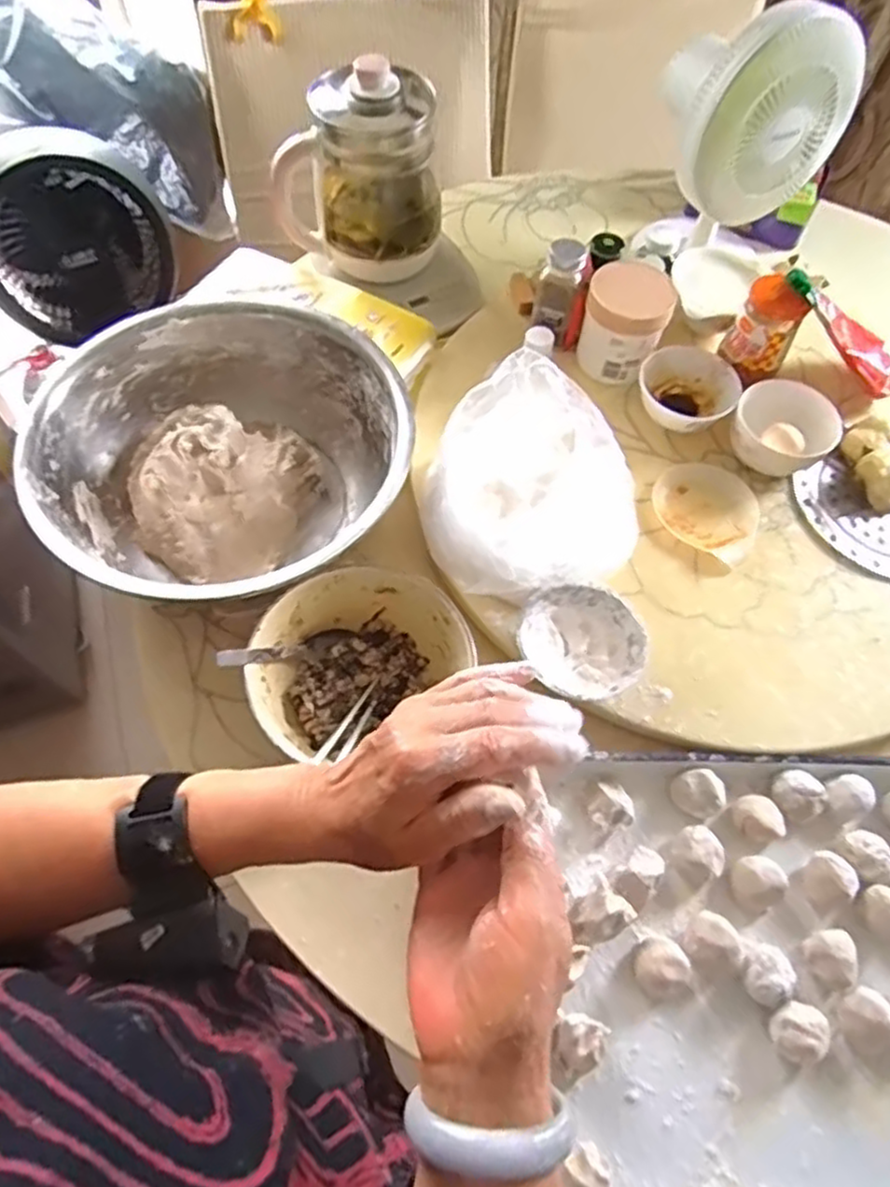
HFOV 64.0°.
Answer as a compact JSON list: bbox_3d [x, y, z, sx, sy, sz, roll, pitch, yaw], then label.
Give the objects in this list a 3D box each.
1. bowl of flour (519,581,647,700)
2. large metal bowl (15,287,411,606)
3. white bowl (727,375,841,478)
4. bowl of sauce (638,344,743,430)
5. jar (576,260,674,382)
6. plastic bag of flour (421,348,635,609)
[{"bbox_3d":[0.130,0.050,0.685,0.108,0.045,0.115,1,62,-2],"label":"bowl of flour"},{"bbox_3d":[-0.222,-0.137,0.766,0.364,0.138,0.376,1,62,-2],"label":"large metal bowl"},{"bbox_3d":[0.373,-0.177,0.794,0.106,0.068,0.101,1,62,-2],"label":"white bowl"},{"bbox_3d":[0.281,-0.234,0.829,0.110,0.052,0.097,25,64,11],"label":"bowl of sauce"},{"bbox_3d":[0.215,-0.324,0.850,0.089,0.096,0.099,24,63,10],"label":"jar"},{"bbox_3d":[0.075,-0.103,0.701,0.183,0.148,0.214,3,62,-1],"label":"plastic bag of flour"}]

